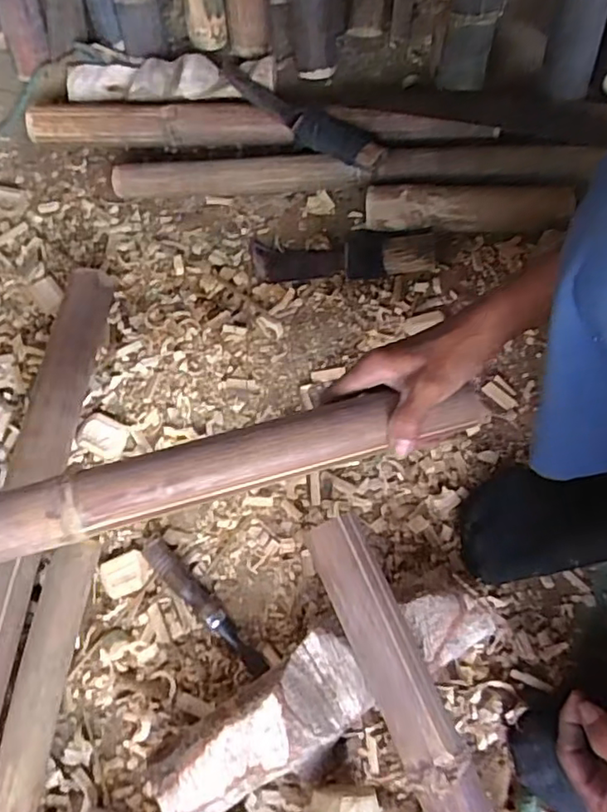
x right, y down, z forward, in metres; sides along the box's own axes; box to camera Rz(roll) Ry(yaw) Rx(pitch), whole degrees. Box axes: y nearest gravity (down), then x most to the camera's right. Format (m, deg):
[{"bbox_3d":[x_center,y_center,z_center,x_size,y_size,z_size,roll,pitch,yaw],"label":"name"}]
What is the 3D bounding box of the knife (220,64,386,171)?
[{"bbox_3d":[-0.010,-0.392,0.812,0.286,0.037,0.063,38,74,19],"label":"knife"}]

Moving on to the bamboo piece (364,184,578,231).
[{"bbox_3d":[0.204,-0.249,0.753,0.243,0.059,0.045,0,22,7],"label":"bamboo piece"}]

